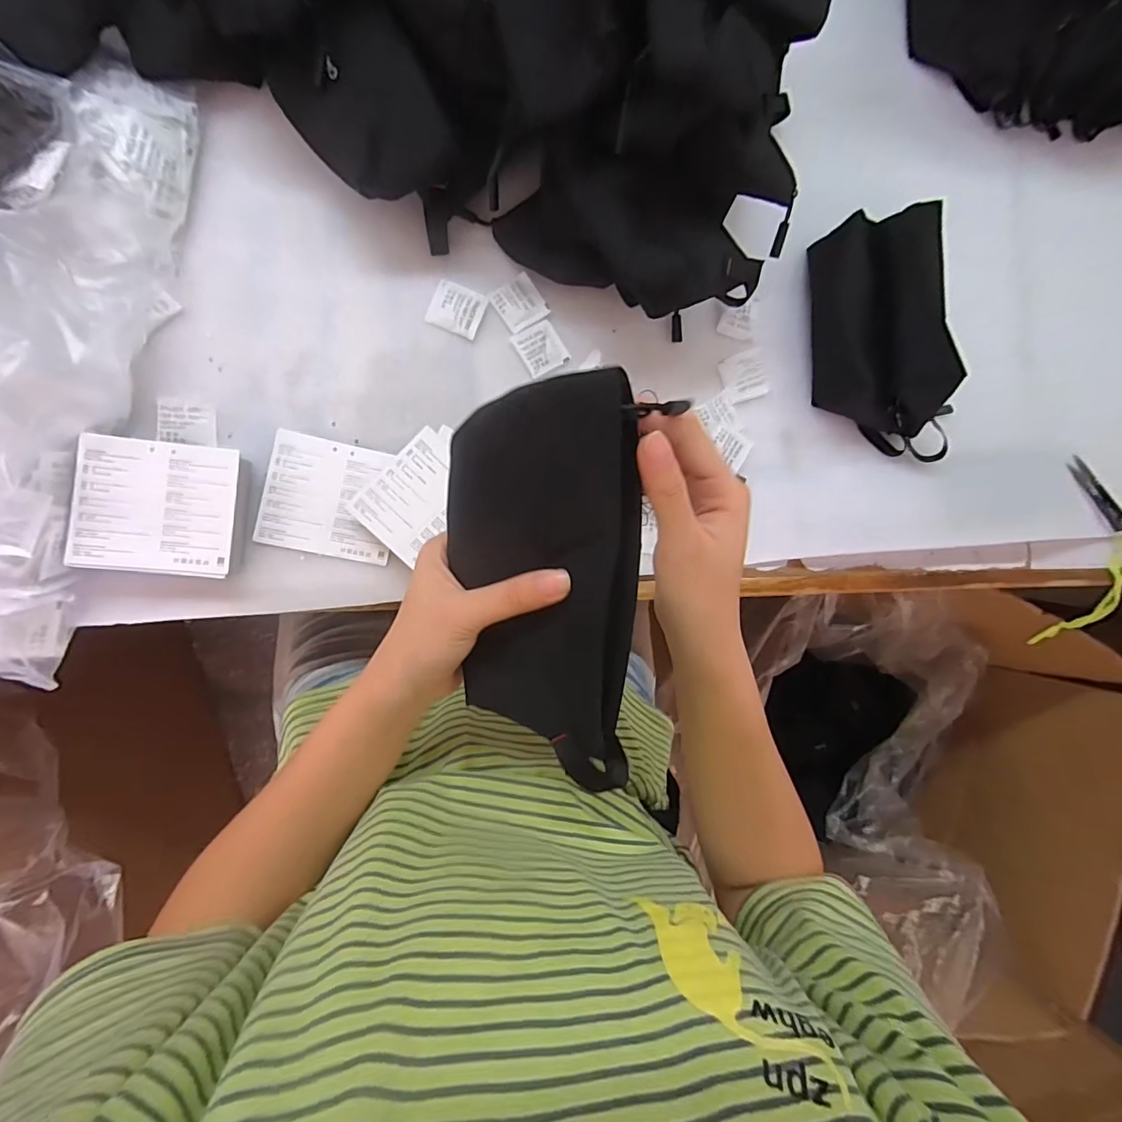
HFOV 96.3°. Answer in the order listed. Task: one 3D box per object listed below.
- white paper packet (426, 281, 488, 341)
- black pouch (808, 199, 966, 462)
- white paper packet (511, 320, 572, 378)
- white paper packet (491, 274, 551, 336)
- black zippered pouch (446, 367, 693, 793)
[{"bbox_3d":[-0.086,-0.208,0.415,0.041,0.004,0.038,18,88,-10],"label":"white paper packet"},{"bbox_3d":[0.291,-0.196,0.446,0.113,0.073,0.214,-10,92,-10],"label":"black pouch"},{"bbox_3d":[-0.017,-0.180,0.427,0.039,0.004,0.040,-32,96,-8],"label":"white paper packet"},{"bbox_3d":[-0.035,-0.217,0.424,0.040,0.004,0.038,-36,96,-8],"label":"white paper packet"},{"bbox_3d":[-0.009,0.016,0.258,0.093,0.022,0.204,4,106,17],"label":"black zippered pouch"}]

